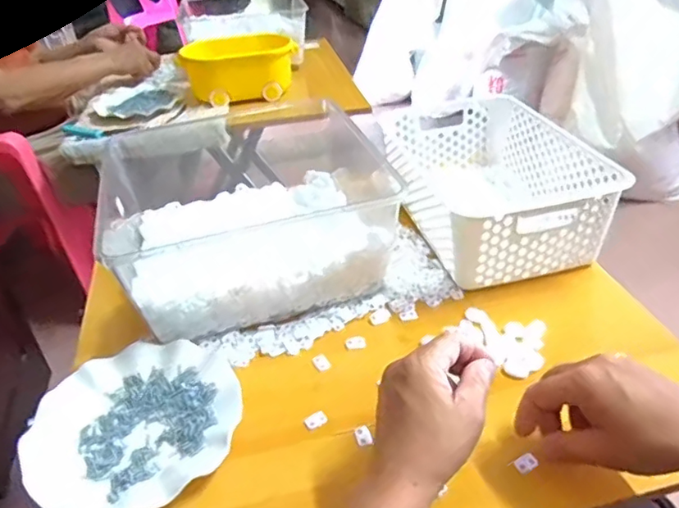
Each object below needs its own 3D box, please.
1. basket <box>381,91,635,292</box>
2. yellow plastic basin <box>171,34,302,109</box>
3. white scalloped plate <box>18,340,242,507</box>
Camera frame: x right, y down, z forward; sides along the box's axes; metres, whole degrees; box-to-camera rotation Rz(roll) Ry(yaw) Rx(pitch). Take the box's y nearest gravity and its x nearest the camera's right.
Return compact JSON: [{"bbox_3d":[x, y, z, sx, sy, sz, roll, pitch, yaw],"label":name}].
[{"bbox_3d":[0.188,-0.097,0.725,0.193,0.109,0.300,-10,37,-10],"label":"basket"},{"bbox_3d":[-0.215,-0.400,1.216,0.241,0.103,0.160,-18,39,-19],"label":"yellow plastic basin"},{"bbox_3d":[-0.183,0.152,0.508,0.180,0.022,0.182,-2,36,1],"label":"white scalloped plate"}]

